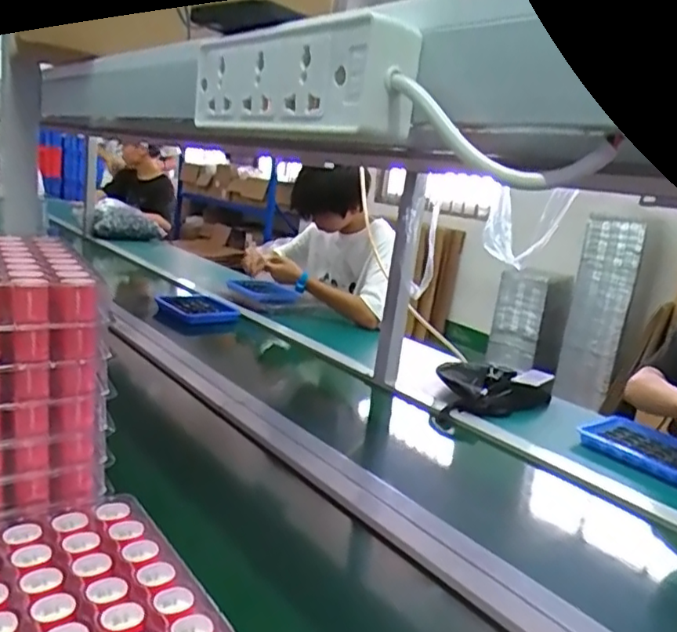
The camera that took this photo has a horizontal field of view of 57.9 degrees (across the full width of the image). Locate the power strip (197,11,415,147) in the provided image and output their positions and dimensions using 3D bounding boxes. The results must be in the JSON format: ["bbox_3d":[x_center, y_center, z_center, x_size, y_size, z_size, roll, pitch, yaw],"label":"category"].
[{"bbox_3d":[-0.027,-0.123,0.327,0.033,0.050,0.163,-5,18,-40],"label":"power strip"}]

